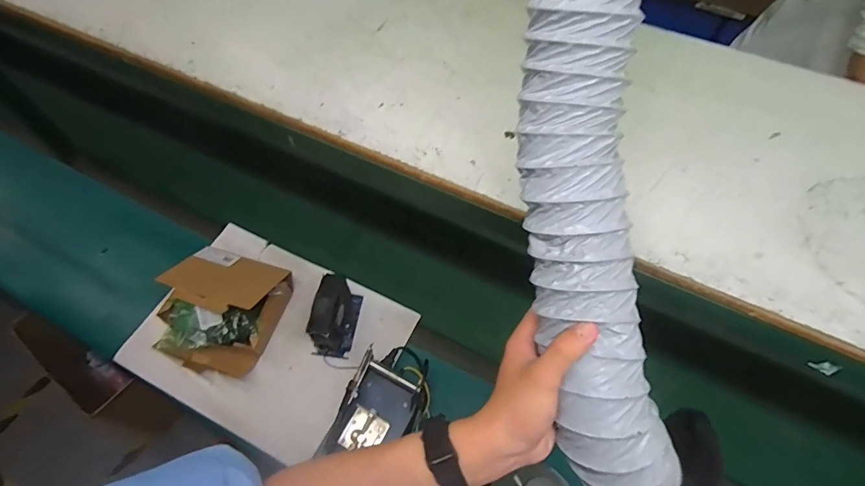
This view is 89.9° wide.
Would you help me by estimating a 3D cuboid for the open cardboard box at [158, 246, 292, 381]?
[{"bbox_3d":[-0.411,0.122,0.836,0.229,0.116,0.225,11,60,7],"label":"open cardboard box"}]

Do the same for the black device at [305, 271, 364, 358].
[{"bbox_3d":[-0.186,0.138,0.837,0.062,0.129,0.136,11,60,7],"label":"black device"}]

